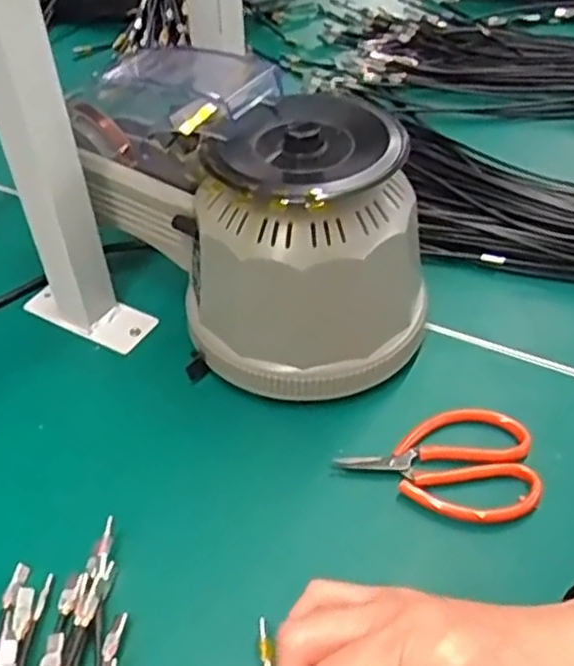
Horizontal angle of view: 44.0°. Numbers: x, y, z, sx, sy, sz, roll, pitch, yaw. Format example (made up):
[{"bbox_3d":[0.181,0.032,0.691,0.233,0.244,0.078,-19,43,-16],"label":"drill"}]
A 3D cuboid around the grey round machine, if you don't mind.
[{"bbox_3d":[-0.030,-0.077,0.476,0.138,0.144,0.246,-29,50,-23],"label":"grey round machine"}]

